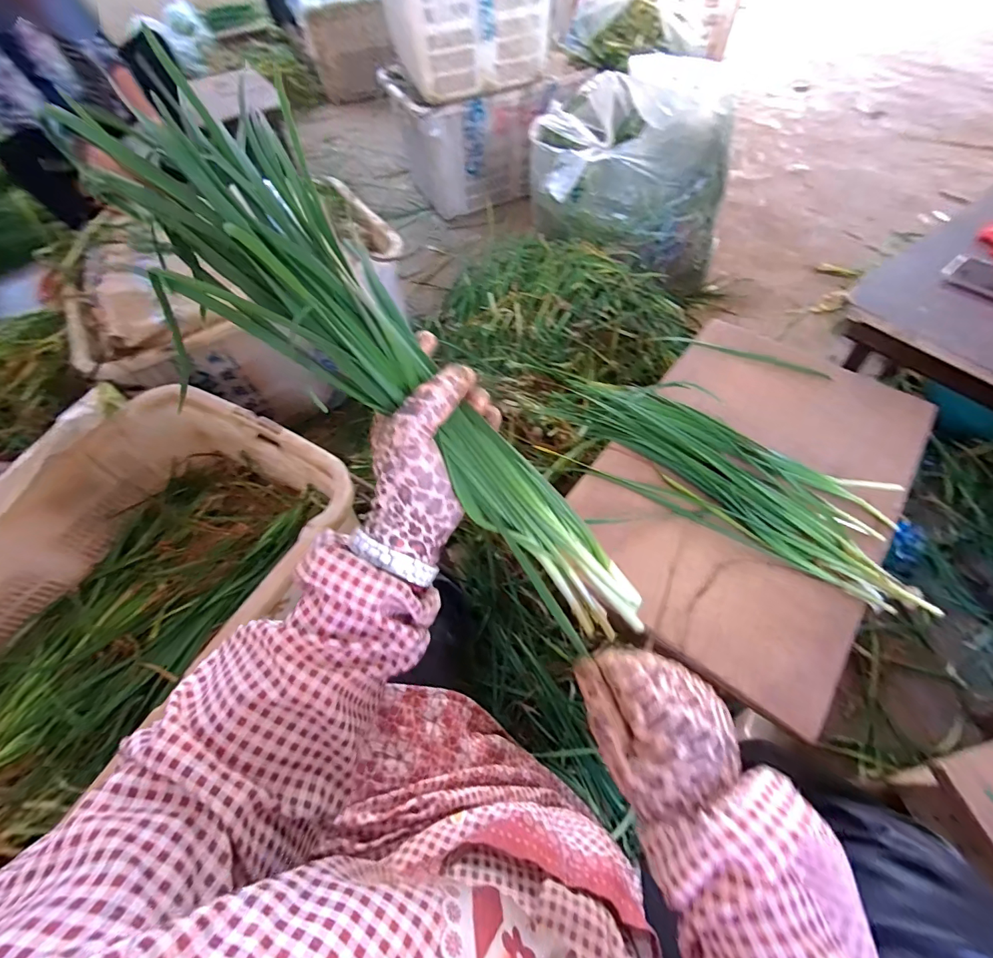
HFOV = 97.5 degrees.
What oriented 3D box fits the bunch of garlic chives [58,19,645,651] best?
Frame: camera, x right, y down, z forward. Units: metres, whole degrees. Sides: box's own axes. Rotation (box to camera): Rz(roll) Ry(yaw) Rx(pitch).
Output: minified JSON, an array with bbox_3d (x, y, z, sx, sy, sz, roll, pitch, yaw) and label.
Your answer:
[{"bbox_3d":[-0.068,-0.057,0.311,0.467,0.071,0.130,46,66,-7],"label":"bunch of garlic chives"}]

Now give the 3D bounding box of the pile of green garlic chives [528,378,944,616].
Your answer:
[{"bbox_3d":[0.283,-0.021,0.594,0.486,0.033,0.166,29,63,20],"label":"pile of green garlic chives"}]

